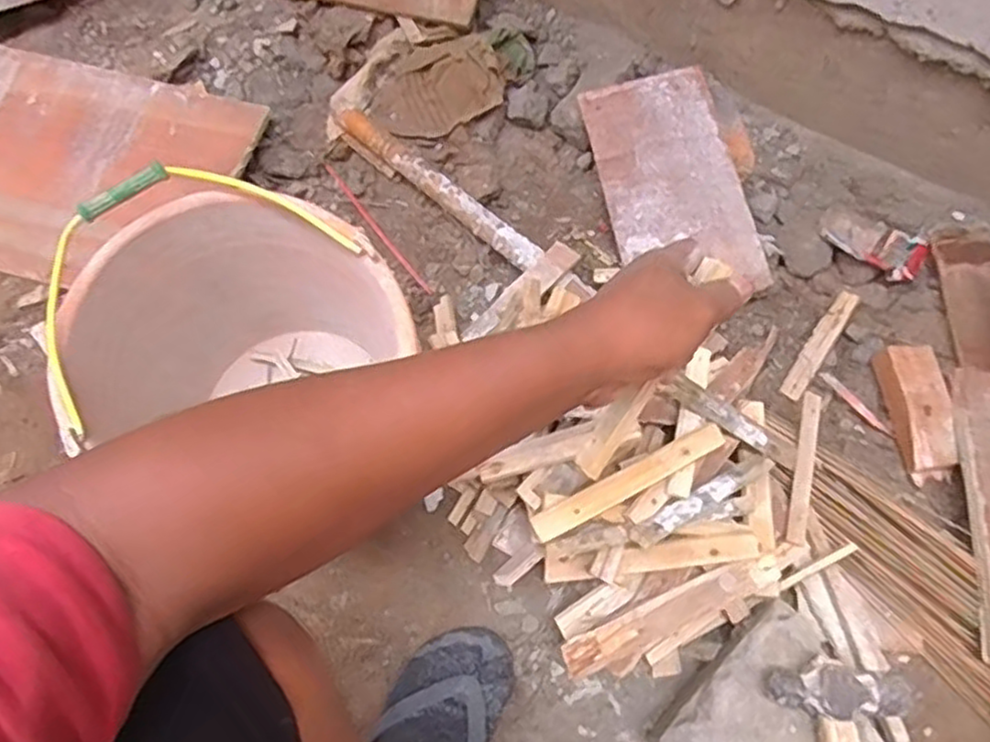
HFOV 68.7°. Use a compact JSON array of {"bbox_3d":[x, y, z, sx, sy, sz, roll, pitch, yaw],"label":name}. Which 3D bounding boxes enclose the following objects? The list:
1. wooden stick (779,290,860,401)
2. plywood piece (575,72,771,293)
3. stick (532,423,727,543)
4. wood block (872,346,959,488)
[{"bbox_3d":[0.382,-0.032,0.848,0.026,0.008,0.160,33,71,17],"label":"wooden stick"},{"bbox_3d":[0.219,-0.234,0.899,0.162,0.014,0.293,-13,76,1],"label":"plywood piece"},{"bbox_3d":[0.122,0.100,0.658,0.191,0.016,0.024,-27,66,-9],"label":"stick"},{"bbox_3d":[0.474,0.045,0.811,0.057,0.037,0.147,-2,65,3],"label":"wood block"}]

